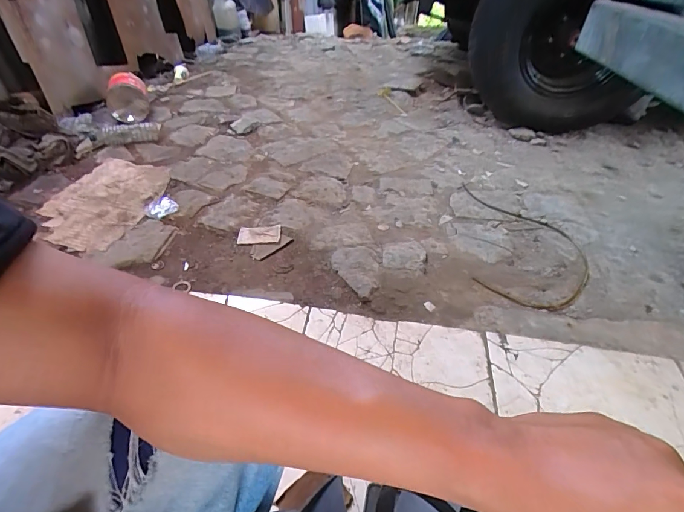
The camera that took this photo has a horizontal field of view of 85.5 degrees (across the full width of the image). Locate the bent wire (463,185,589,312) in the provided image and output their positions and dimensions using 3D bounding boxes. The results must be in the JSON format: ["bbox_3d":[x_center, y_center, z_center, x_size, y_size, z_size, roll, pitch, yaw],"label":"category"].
[{"bbox_3d":[0.514,-0.045,1.050,0.296,0.012,0.489,8,43,7],"label":"bent wire"}]

